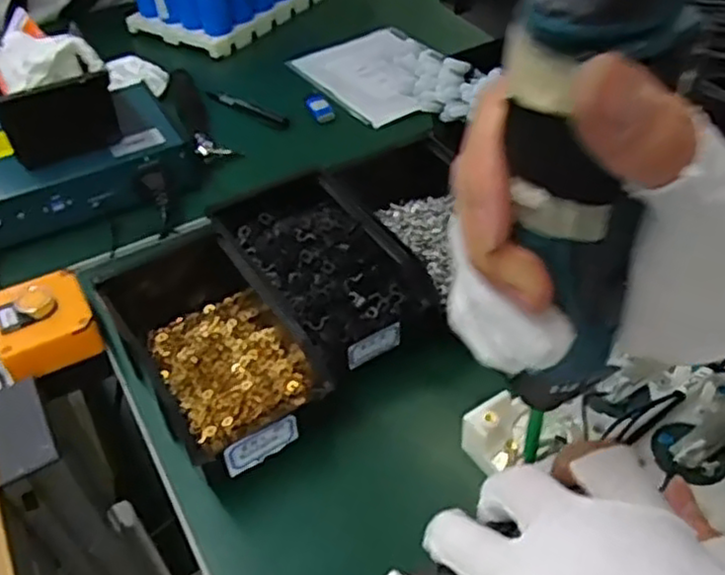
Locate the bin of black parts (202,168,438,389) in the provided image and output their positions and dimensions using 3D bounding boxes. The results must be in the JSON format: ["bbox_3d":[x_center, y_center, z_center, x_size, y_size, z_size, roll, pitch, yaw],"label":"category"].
[{"bbox_3d":[-0.037,-0.015,0.559,0.105,0.060,0.180,-26,48,-21],"label":"bin of black parts"}]

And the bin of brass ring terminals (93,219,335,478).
[{"bbox_3d":[-0.118,0.035,0.524,0.107,0.071,0.212,-27,48,-22],"label":"bin of brass ring terminals"}]

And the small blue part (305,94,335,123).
[{"bbox_3d":[-0.049,-0.205,0.815,0.020,0.011,0.045,-24,58,-20],"label":"small blue part"}]

